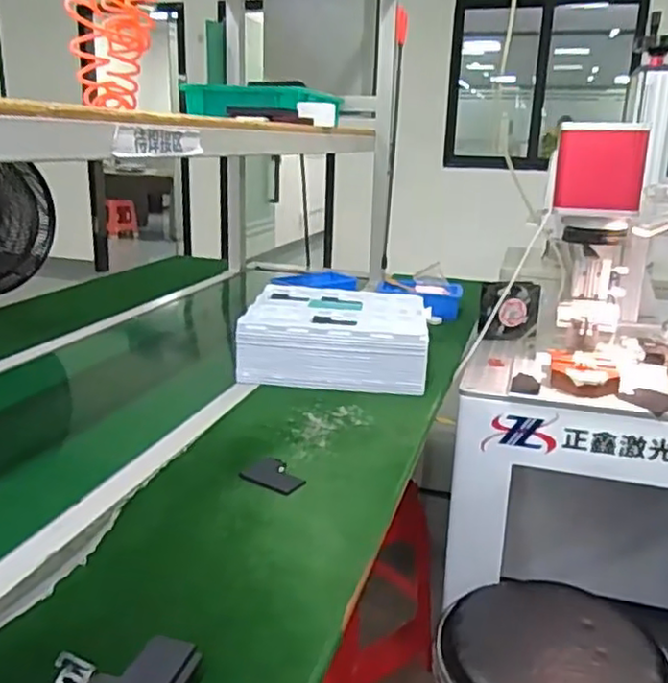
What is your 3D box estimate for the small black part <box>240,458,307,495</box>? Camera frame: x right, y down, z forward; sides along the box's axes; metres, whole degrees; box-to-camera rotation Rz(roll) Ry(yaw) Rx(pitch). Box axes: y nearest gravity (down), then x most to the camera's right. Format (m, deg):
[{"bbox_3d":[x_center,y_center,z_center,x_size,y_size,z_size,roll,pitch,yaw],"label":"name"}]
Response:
[{"bbox_3d":[-0.071,0.164,0.823,0.080,0.004,0.068,12,20,30],"label":"small black part"}]

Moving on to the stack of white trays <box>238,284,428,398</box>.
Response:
[{"bbox_3d":[0.007,-0.009,1.246,0.316,0.118,0.303,4,17,5],"label":"stack of white trays"}]

